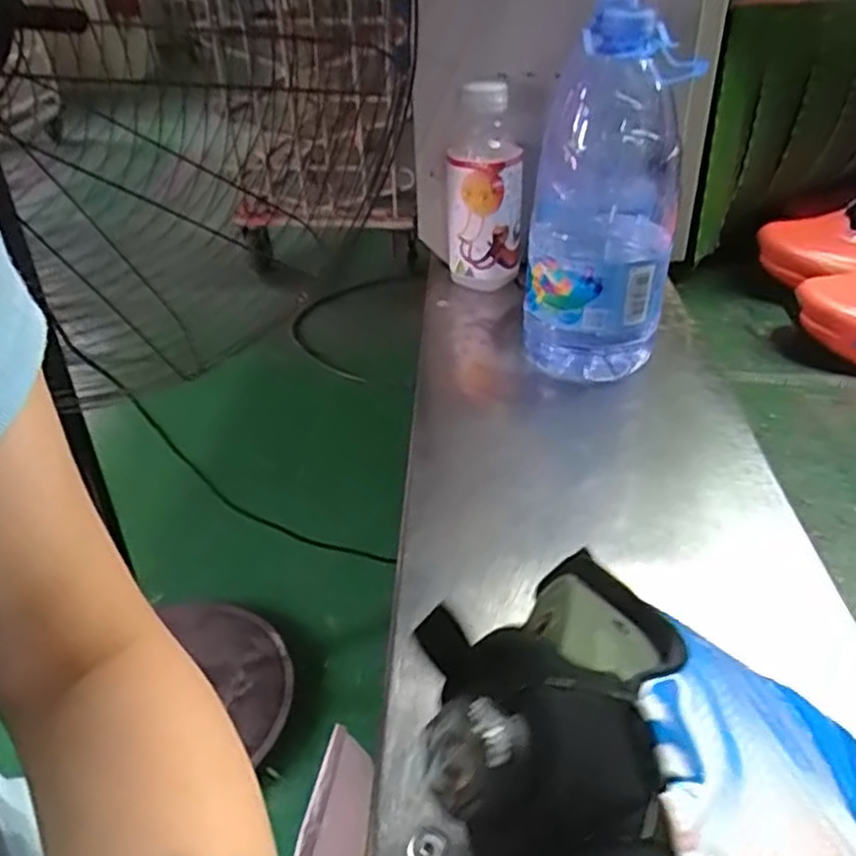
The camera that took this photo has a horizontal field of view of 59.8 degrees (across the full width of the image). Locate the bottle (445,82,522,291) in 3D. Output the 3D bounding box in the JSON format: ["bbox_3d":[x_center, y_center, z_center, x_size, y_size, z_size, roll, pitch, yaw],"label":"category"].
[{"bbox_3d":[0.051,-0.219,0.684,0.069,0.169,0.064,0,35,4],"label":"bottle"}]

